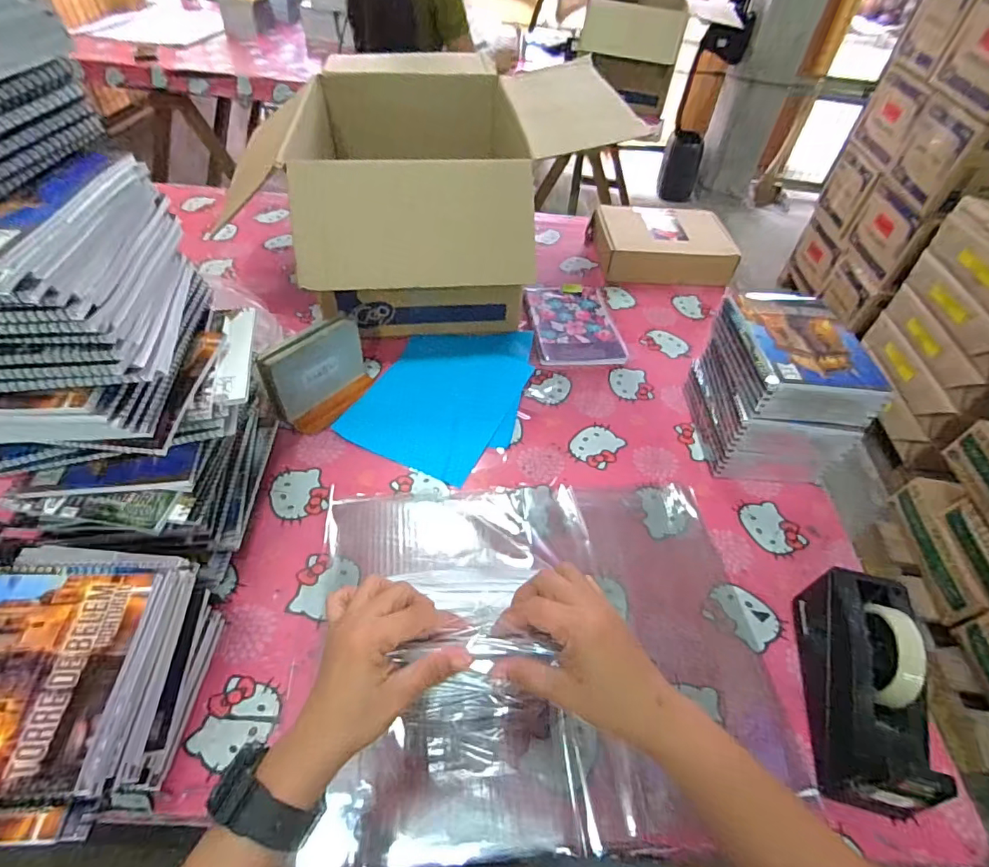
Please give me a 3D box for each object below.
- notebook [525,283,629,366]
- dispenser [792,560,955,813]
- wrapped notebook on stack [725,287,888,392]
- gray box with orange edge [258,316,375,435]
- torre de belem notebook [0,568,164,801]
[{"bbox_3d":[0.150,-0.210,0.947,0.163,0.014,0.228,-3,49,-7],"label":"notebook"},{"bbox_3d":[0.368,0.240,0.494,0.073,0.112,0.202,13,49,7],"label":"dispenser"},{"bbox_3d":[0.414,-0.130,0.681,0.153,0.014,0.225,5,45,3],"label":"wrapped notebook on stack"},{"bbox_3d":[-0.250,-0.091,0.744,0.063,0.120,0.159,30,53,21],"label":"gray box with orange edge"},{"bbox_3d":[-0.370,0.170,0.360,0.197,0.014,0.153,1,50,-5],"label":"torre de belem notebook"}]

